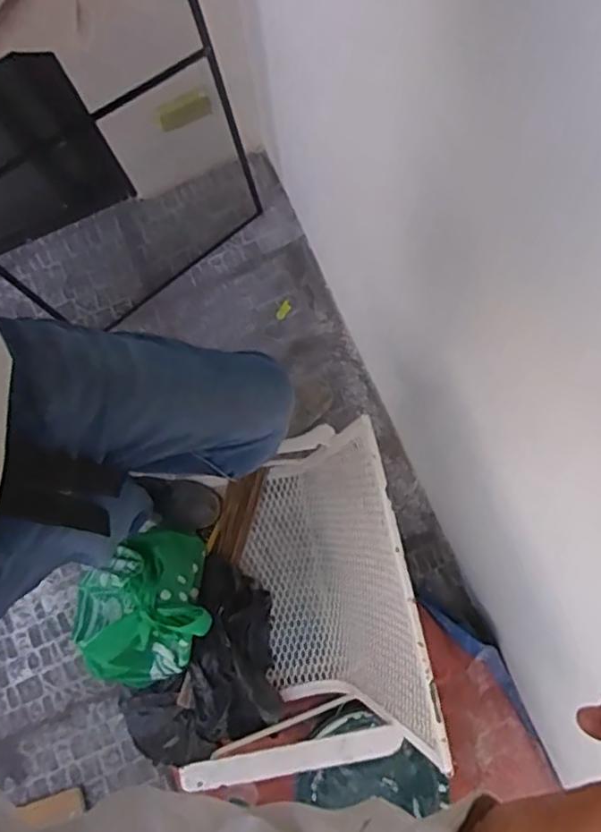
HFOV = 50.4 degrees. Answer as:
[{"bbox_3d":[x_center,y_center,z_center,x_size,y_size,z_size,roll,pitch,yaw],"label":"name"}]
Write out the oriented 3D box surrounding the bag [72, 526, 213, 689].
[{"bbox_3d":[-0.290,0.354,1.167,0.281,0.240,0.234,-43,83,-4],"label":"bag"}]

